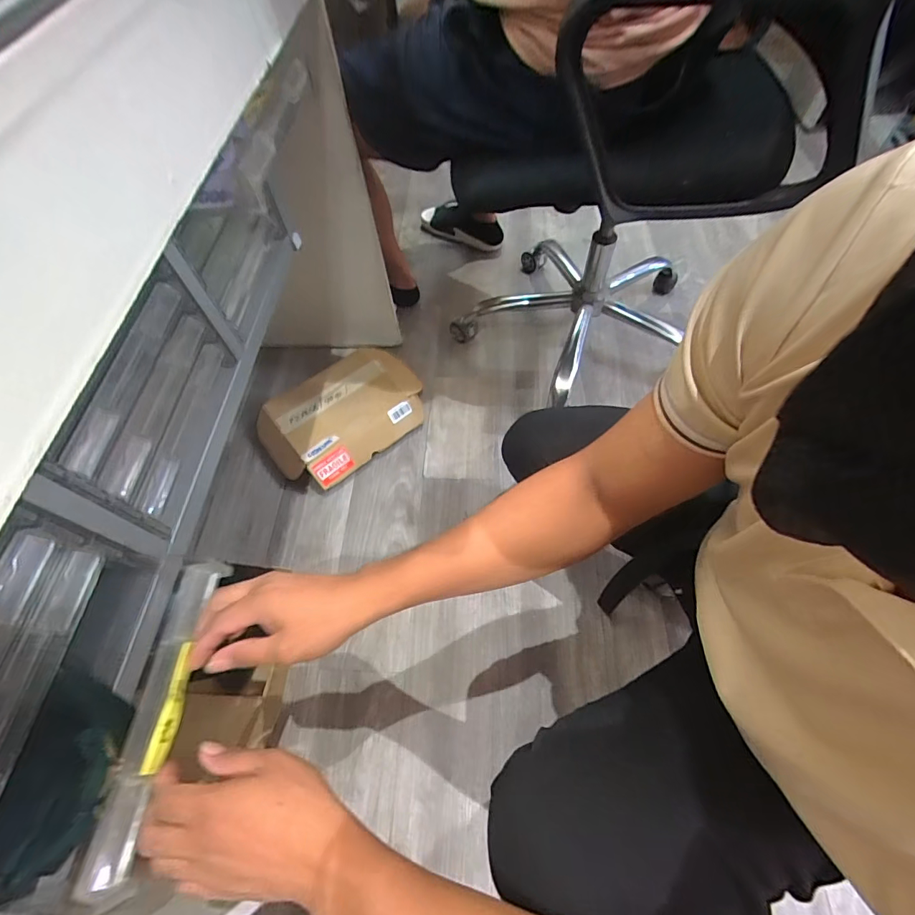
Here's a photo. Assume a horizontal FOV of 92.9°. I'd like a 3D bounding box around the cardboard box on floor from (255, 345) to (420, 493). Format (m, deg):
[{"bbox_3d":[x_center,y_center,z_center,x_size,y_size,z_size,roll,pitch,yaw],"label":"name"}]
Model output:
[{"bbox_3d":[-0.249,-0.097,0.987,0.361,0.090,0.237,-39,65,-17],"label":"cardboard box on floor"}]

